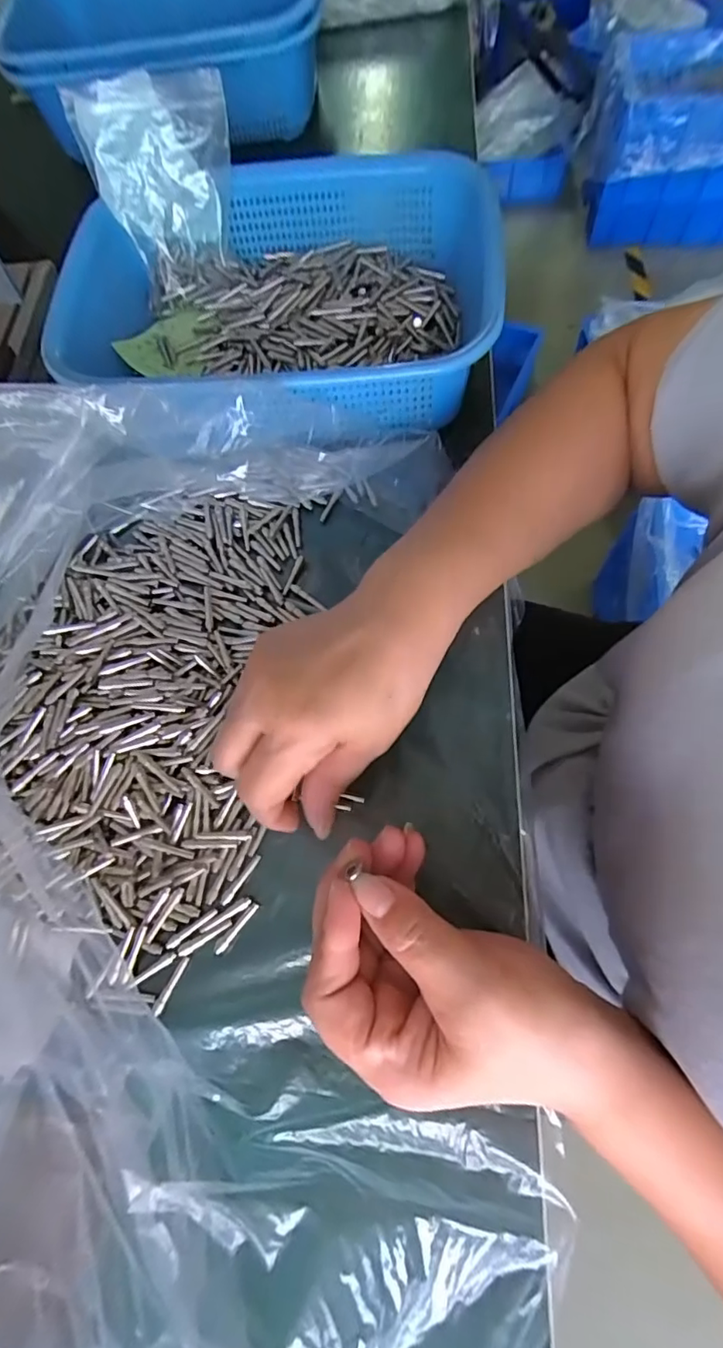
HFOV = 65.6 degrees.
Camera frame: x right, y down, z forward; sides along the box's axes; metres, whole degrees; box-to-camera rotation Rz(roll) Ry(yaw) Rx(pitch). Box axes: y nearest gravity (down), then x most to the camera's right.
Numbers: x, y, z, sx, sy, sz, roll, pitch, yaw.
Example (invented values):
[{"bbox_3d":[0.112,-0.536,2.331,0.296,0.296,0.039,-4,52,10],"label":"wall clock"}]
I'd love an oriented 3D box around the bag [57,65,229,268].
[{"bbox_3d":[-0.136,-0.348,0.405,0.097,0.115,0.037,-20,69,-5],"label":"bag"}]

